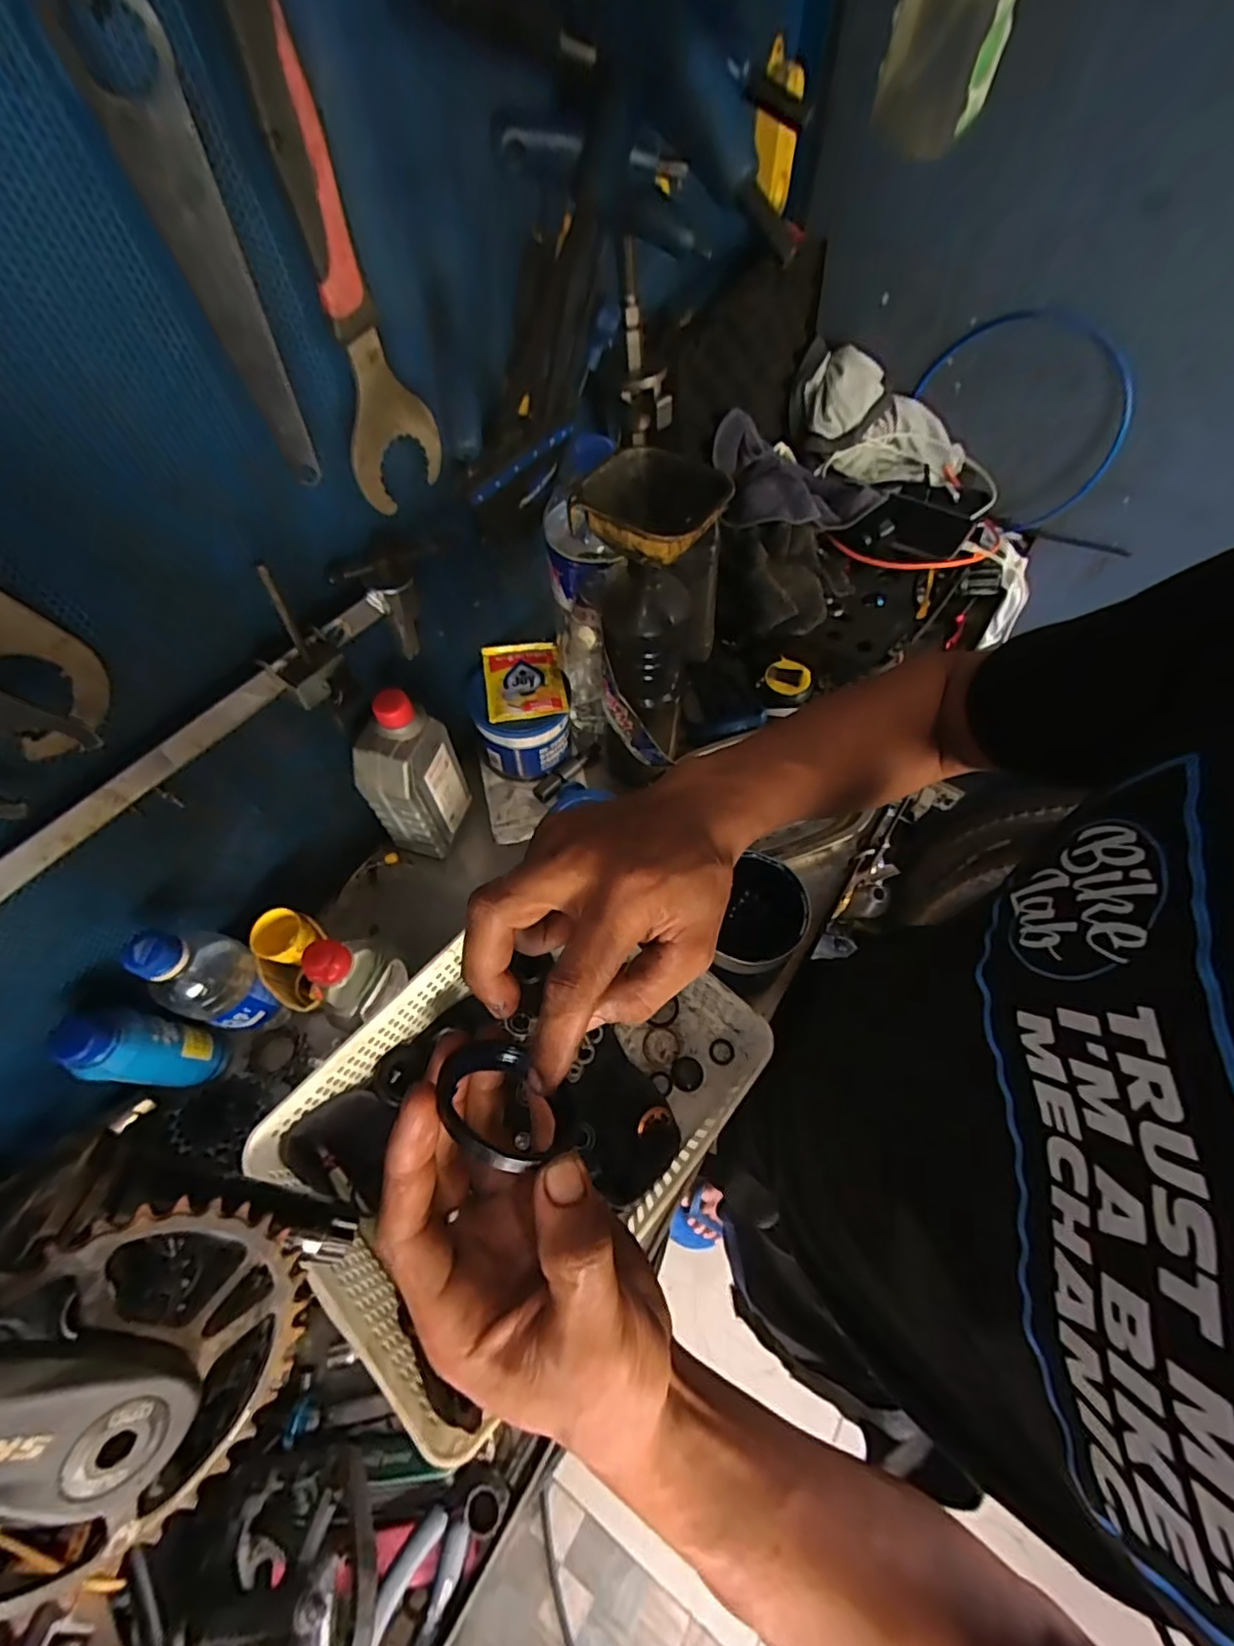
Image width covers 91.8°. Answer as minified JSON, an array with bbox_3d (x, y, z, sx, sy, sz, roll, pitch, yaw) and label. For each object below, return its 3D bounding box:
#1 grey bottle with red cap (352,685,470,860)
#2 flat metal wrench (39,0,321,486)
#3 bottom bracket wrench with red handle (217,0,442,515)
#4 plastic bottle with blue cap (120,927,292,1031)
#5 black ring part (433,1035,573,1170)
[{"bbox_3d":[-0.189,-0.042,0.551,0.055,0.162,0.079,14,63,9],"label":"grey bottle with red cap"},{"bbox_3d":[-0.196,-0.259,0.287,0.040,0.181,0.011,2,61,-3],"label":"flat metal wrench"},{"bbox_3d":[-0.148,-0.310,0.339,0.013,0.243,0.069,32,59,18],"label":"bottom bracket wrench with red handle"},{"bbox_3d":[-0.312,0.125,0.476,0.054,0.162,0.058,-23,63,-10],"label":"plastic bottle with blue cap"},{"bbox_3d":[-0.045,0.108,0.231,0.048,0.009,0.058,4,19,-42],"label":"black ring part"}]

